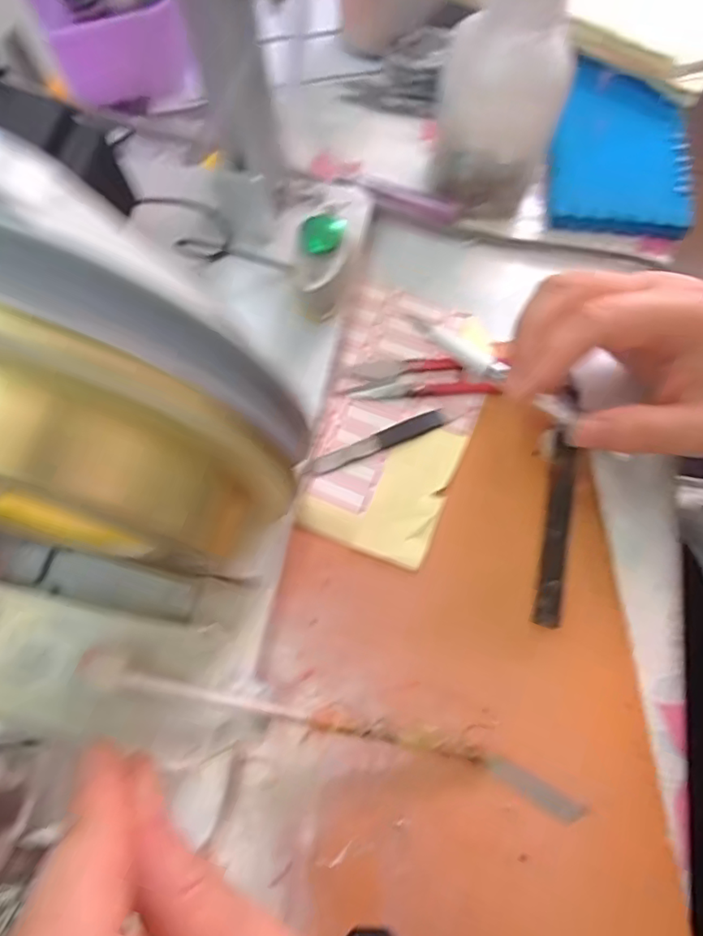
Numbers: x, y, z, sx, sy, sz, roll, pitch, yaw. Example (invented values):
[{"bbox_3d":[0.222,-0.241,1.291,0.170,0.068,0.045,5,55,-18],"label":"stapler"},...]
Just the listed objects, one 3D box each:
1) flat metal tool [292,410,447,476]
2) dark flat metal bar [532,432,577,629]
[{"bbox_3d":[0.011,-0.013,0.294,0.081,0.004,0.010,-22,71,-8],"label":"flat metal tool"},{"bbox_3d":[0.099,0.027,0.273,0.013,0.006,0.097,13,66,5],"label":"dark flat metal bar"}]

